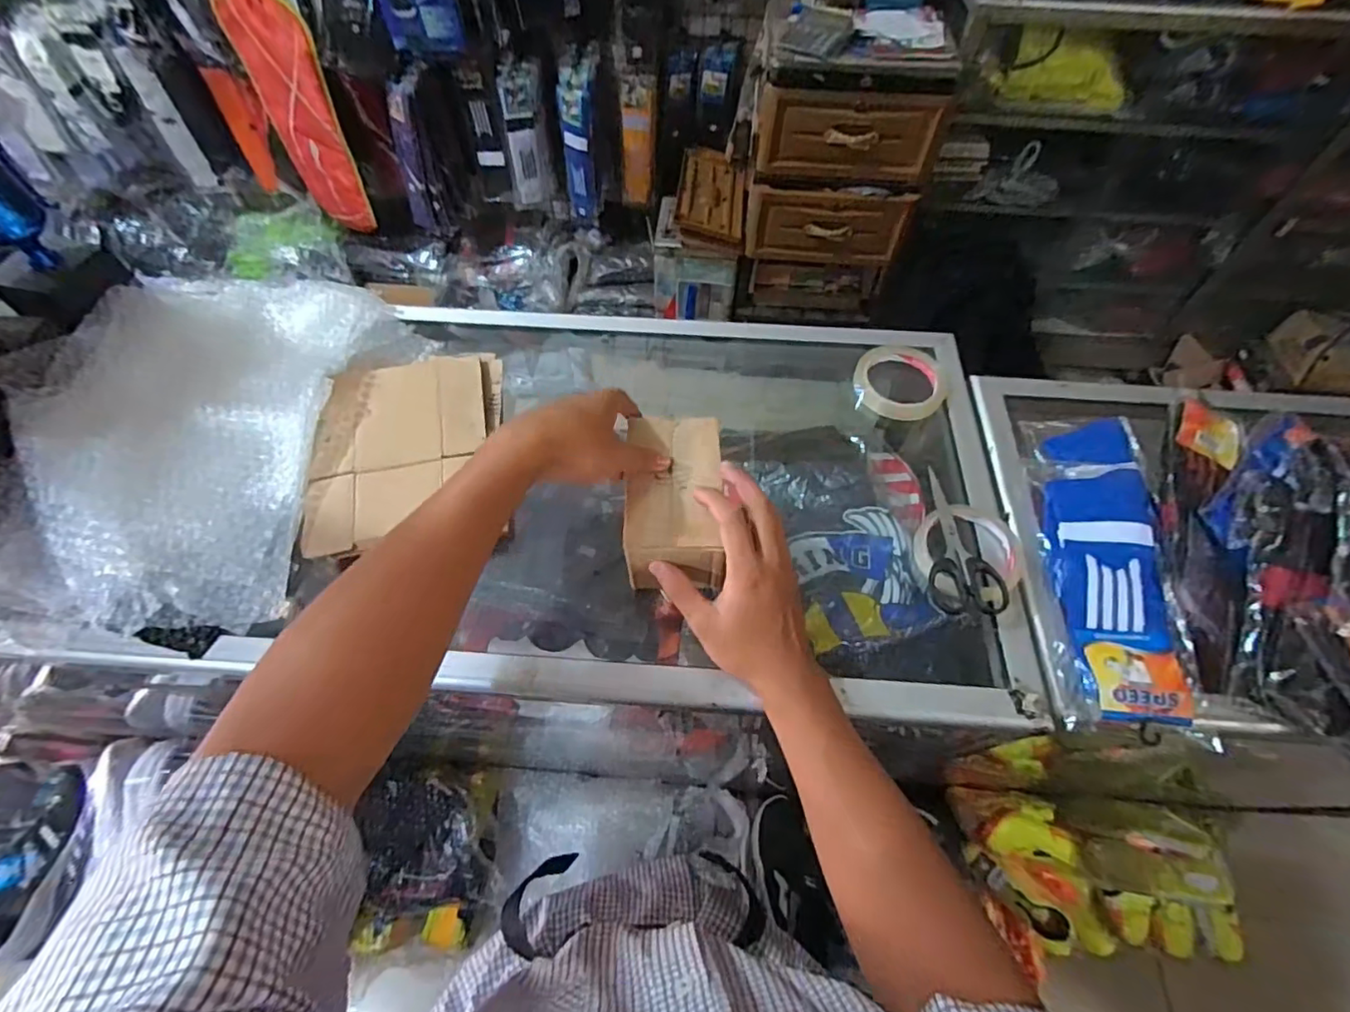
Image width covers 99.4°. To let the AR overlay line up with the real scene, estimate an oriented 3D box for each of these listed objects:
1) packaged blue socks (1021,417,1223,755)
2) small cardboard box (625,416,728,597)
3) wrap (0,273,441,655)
[{"bbox_3d":[0.400,0.040,0.529,0.108,0.021,0.326,9,60,5],"label":"packaged blue socks"},{"bbox_3d":[-0.002,-0.003,0.495,0.078,0.061,0.139,0,59,-1],"label":"small cardboard box"},{"bbox_3d":[-0.445,-0.078,0.548,0.281,0.068,0.414,4,59,1],"label":"wrap"}]

